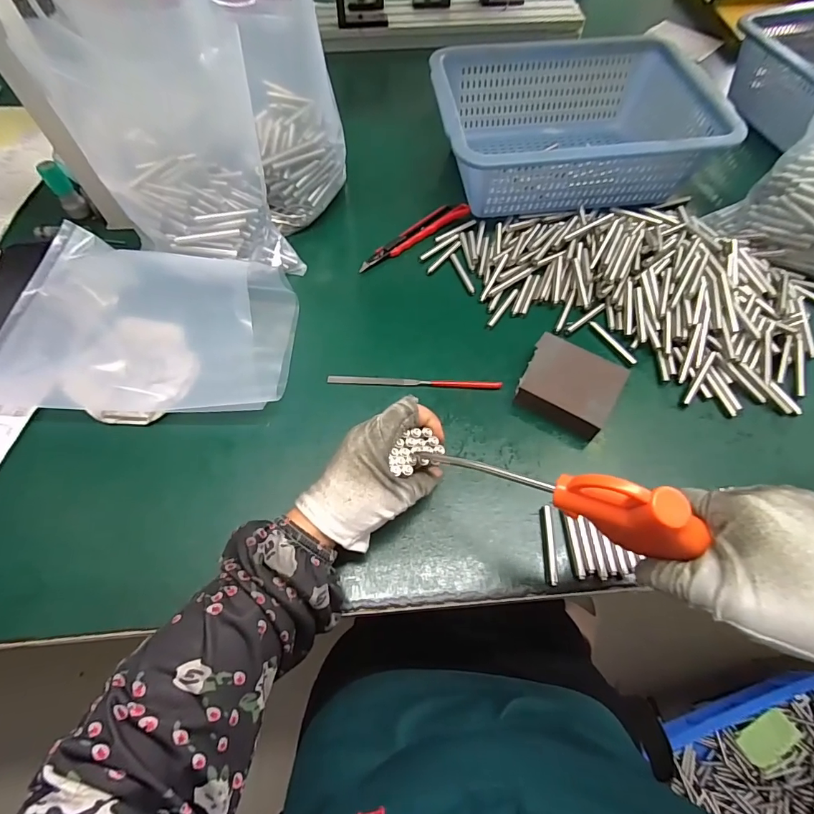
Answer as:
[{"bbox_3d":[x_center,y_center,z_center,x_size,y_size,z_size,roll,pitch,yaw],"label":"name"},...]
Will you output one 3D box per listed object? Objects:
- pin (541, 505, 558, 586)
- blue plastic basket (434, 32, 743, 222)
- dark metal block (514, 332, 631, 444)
[{"bbox_3d":[0.108,0.104,0.334,0.007,0.008,0.058,2,60,1],"label":"pin"},{"bbox_3d":[0.182,-0.348,0.535,0.297,0.089,0.222,-7,60,-4],"label":"blue plastic basket"},{"bbox_3d":[0.143,-0.018,0.389,0.077,0.024,0.071,27,64,14],"label":"dark metal block"}]

